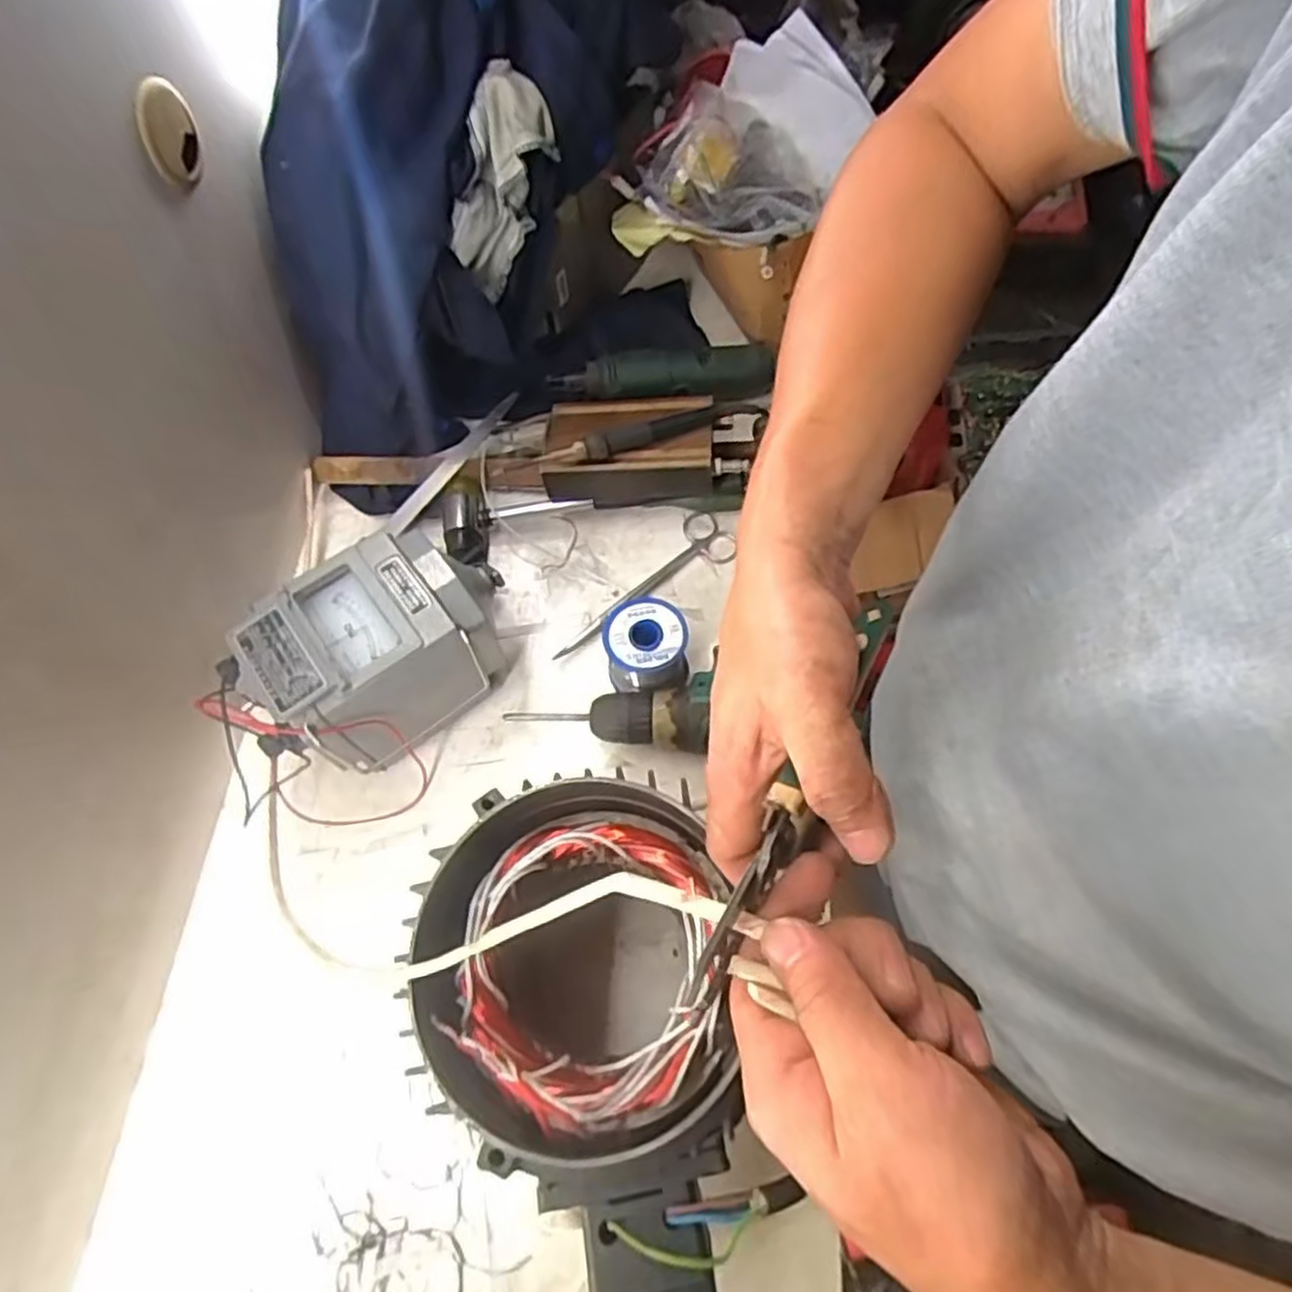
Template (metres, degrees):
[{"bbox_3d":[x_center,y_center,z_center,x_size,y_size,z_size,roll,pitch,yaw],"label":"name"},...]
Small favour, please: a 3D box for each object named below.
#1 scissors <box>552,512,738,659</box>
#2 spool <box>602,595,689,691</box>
[{"bbox_3d":[0.003,-0.044,0.649,0.052,0.008,0.186,41,73,18],"label":"scissors"},{"bbox_3d":[0.001,0.003,0.597,0.063,0.061,0.061,-7,66,-1],"label":"spool"}]

